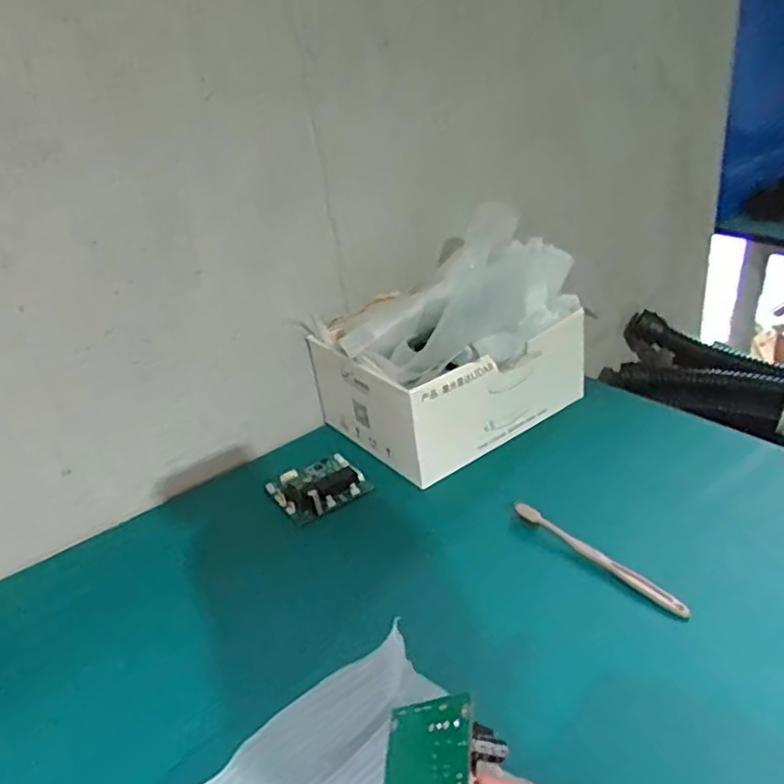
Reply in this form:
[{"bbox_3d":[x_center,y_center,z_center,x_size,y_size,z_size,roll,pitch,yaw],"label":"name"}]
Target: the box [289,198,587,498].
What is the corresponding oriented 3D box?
[{"bbox_3d":[0.063,-0.066,0.773,0.272,0.202,0.224,-25,33,-29],"label":"box"}]

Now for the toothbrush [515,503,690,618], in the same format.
[{"bbox_3d":[0.176,0.142,0.563,0.011,0.020,0.170,-27,34,-31],"label":"toothbrush"}]

